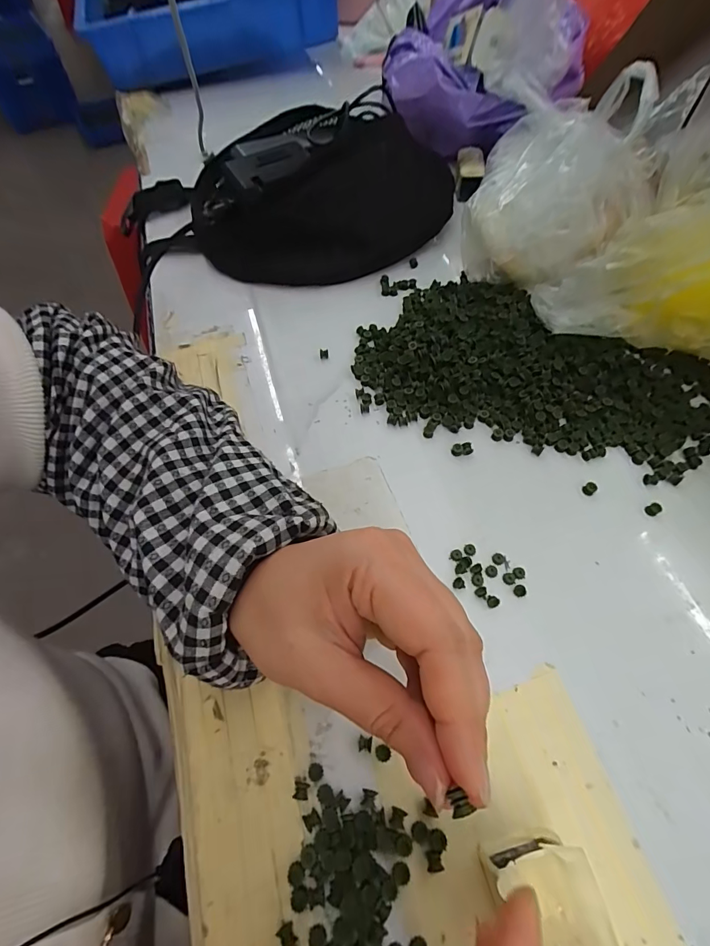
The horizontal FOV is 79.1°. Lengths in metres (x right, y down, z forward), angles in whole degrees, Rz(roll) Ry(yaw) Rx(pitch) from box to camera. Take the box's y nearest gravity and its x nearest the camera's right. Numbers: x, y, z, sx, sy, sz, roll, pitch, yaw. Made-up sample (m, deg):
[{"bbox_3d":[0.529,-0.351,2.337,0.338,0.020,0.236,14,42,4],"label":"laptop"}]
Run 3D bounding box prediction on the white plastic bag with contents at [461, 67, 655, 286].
[{"bbox_3d":[0.164,-0.233,0.343,0.133,0.117,0.123,20,63,14],"label":"white plastic bag with contents"}]

